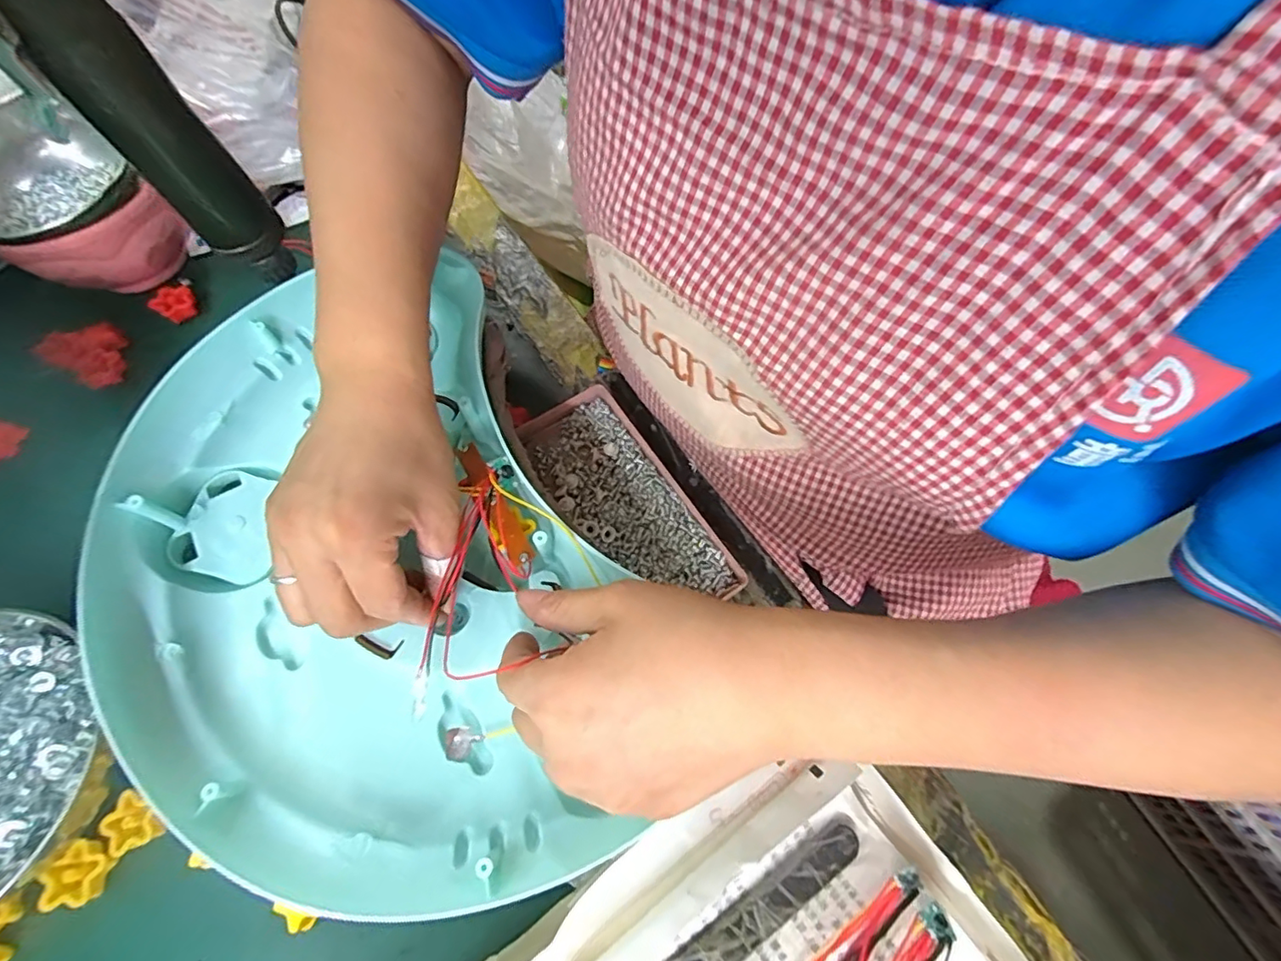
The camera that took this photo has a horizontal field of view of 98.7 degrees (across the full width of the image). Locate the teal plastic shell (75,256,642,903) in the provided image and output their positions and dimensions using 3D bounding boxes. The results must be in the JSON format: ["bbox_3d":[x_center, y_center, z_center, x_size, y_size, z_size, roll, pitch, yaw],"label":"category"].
[{"bbox_3d":[-0.128,0.036,0.268,0.223,0.050,0.318,-23,64,-15],"label":"teal plastic shell"}]

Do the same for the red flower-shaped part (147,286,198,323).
[{"bbox_3d":[-0.332,-0.126,0.391,0.023,0.015,0.019,-12,65,-6],"label":"red flower-shaped part"}]

